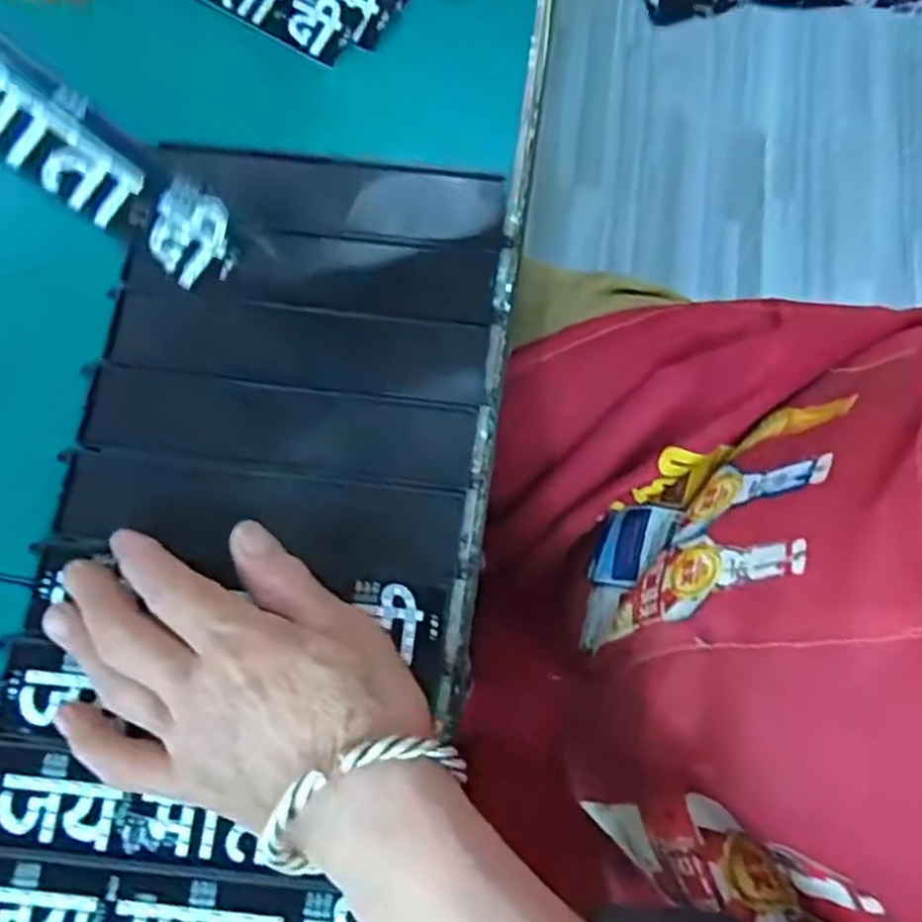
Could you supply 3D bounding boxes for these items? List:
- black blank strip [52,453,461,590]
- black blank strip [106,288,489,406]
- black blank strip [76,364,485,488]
[{"bbox_3d":[-0.086,0.023,0.304,0.170,0.004,0.040,7,75,1],"label":"black blank strip"},{"bbox_3d":[-0.073,-0.053,0.323,0.167,0.004,0.038,7,75,1],"label":"black blank strip"},{"bbox_3d":[-0.080,-0.015,0.313,0.169,0.004,0.038,7,75,1],"label":"black blank strip"}]

